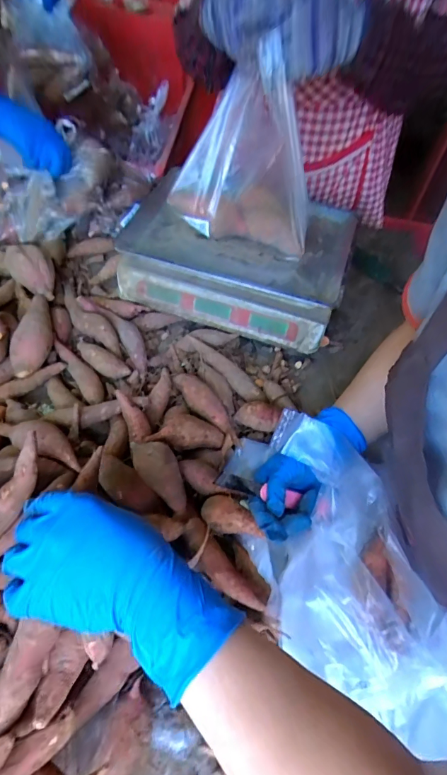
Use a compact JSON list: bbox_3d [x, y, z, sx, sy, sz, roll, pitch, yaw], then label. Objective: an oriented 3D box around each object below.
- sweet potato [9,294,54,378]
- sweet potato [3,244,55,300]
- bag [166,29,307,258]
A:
[{"bbox_3d":[-0.261,-0.080,0.573,0.046,0.042,0.130,4,56,-2],"label":"sweet potato"},{"bbox_3d":[-0.291,-0.178,0.624,0.063,0.055,0.102,-25,61,-20],"label":"sweet potato"},{"bbox_3d":[0.033,-0.308,0.553,0.196,0.203,0.073,16,56,6],"label":"bag"}]

